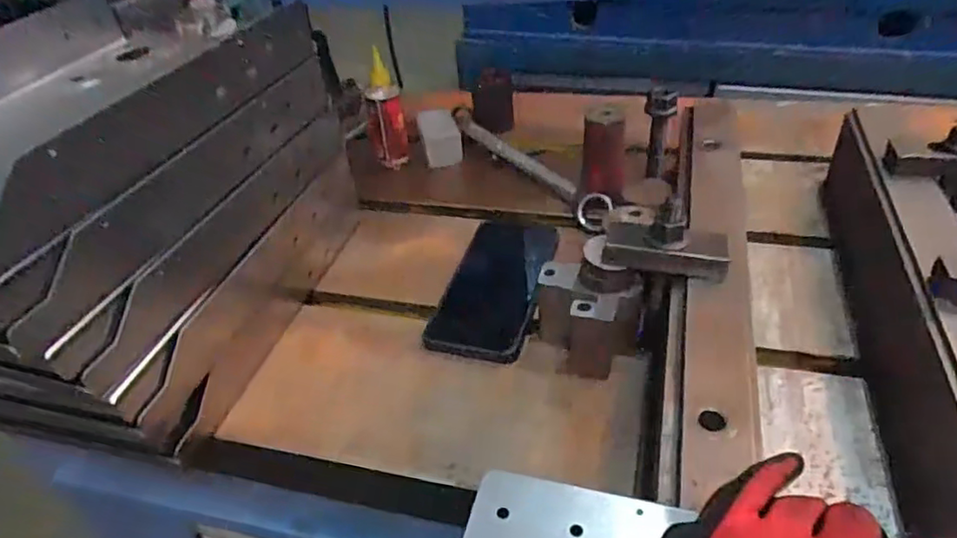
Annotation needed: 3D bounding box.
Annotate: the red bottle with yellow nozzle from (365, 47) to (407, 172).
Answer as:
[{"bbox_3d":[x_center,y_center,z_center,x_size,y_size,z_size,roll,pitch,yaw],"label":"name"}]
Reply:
[{"bbox_3d":[-0.105,-0.174,0.694,0.041,0.112,0.033,-12,38,-8],"label":"red bottle with yellow nozzle"}]

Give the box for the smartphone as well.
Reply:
[{"bbox_3d":[0.016,0.010,0.536,0.078,0.012,0.157,11,49,13],"label":"smartphone"}]

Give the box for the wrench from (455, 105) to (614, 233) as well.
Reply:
[{"bbox_3d":[0.045,-0.127,0.687,0.036,0.020,0.313,-22,41,-20],"label":"wrench"}]

